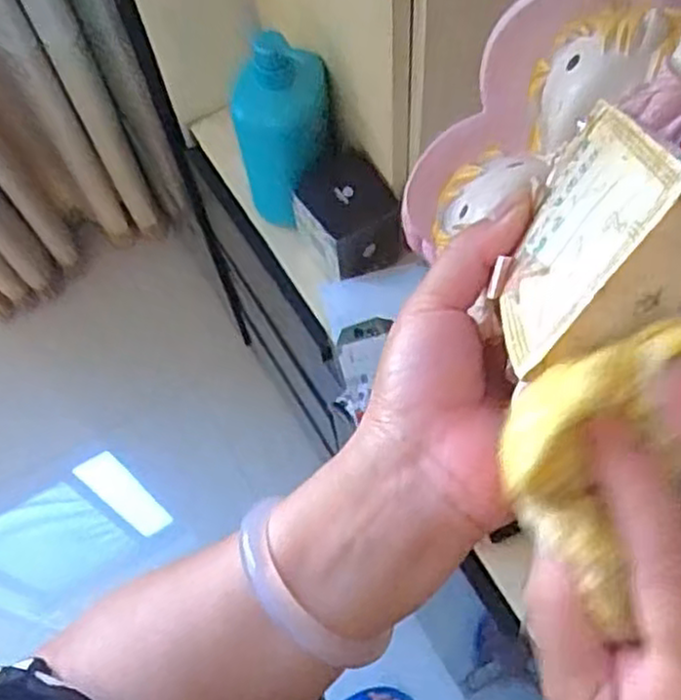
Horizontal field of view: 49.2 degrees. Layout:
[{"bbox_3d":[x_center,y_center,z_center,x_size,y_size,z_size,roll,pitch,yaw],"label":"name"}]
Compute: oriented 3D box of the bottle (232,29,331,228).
[{"bbox_3d":[-0.051,-0.214,0.732,0.097,0.195,0.076,-42,69,-16],"label":"bottle"}]

